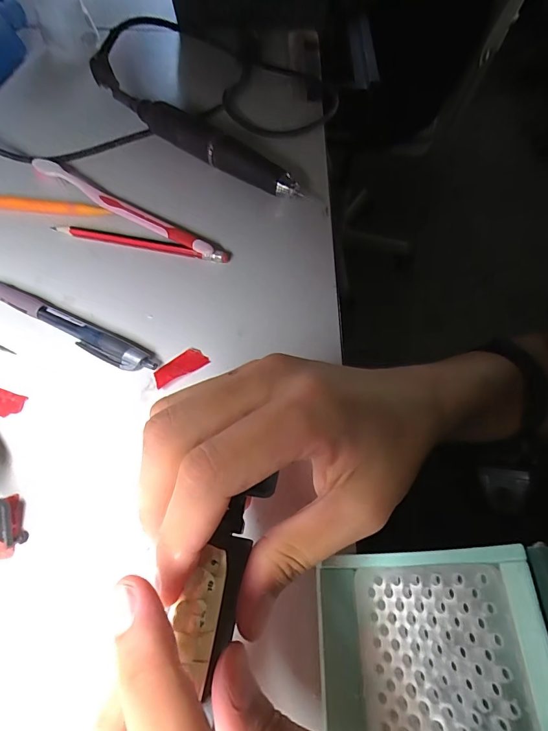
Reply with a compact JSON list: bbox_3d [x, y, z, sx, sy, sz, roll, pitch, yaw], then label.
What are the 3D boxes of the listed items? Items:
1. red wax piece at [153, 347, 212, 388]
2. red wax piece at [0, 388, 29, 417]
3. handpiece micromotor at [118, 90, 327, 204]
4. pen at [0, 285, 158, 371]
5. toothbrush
[{"bbox_3d":[-0.056,0.001,0.237,0.033,0.004,0.015,-31,66,-17],"label":"red wax piece"},{"bbox_3d":[-0.157,0.020,0.226,0.025,0.004,0.014,15,62,7],"label":"red wax piece"},{"bbox_3d":[-0.060,-0.184,0.325,0.206,0.027,0.021,35,66,17],"label":"handpiece micromotor"},{"bbox_3d":[-0.134,-0.026,0.247,0.137,0.011,0.015,25,63,12],"label":"pen"},{"bbox_3d":[-0.117,-0.119,0.296,0.171,0.011,0.010,30,64,15],"label":"toothbrush"}]

